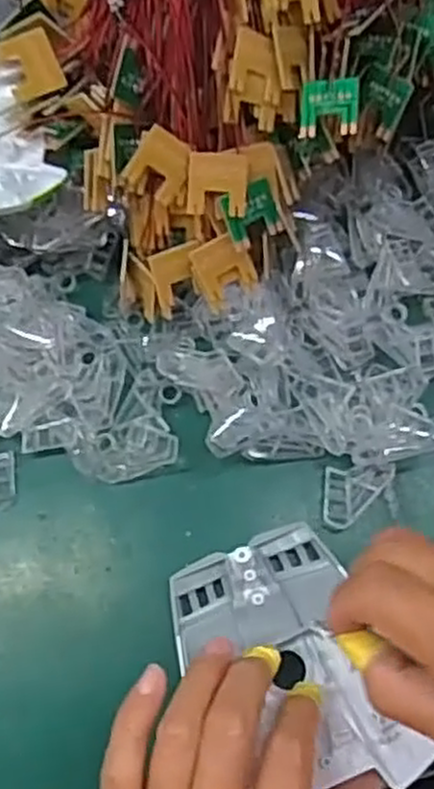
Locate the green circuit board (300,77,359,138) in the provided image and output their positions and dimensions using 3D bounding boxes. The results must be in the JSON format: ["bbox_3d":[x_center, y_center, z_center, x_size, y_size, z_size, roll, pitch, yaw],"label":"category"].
[{"bbox_3d":[0.049,-0.124,0.333,0.025,0.004,0.024,2,88,21],"label":"green circuit board"}]

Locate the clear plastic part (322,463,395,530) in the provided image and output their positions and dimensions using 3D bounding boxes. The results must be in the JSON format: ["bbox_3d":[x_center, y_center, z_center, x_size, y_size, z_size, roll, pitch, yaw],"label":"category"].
[{"bbox_3d":[0.065,0.047,0.352,0.032,0.008,0.028,-1,73,0],"label":"clear plastic part"}]

